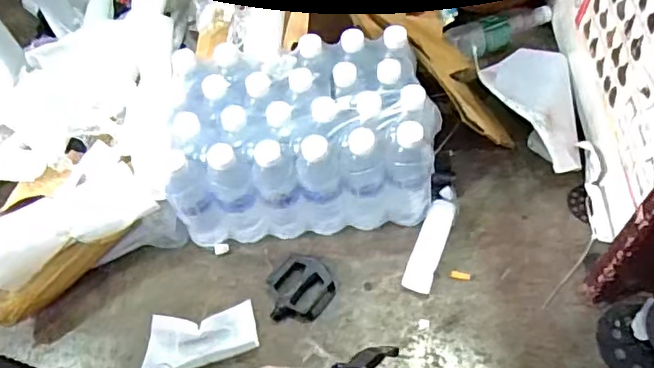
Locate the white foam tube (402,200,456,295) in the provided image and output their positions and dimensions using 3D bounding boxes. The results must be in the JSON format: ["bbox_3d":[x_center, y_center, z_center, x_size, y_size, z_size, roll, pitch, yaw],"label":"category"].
[{"bbox_3d":[0.157,0.092,0.879,0.043,0.018,0.152,17,61,15],"label":"white foam tube"}]

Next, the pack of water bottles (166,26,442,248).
[{"bbox_3d":[-0.038,-0.072,0.883,0.375,0.213,0.242,-5,58,2],"label":"pack of water bottles"}]

